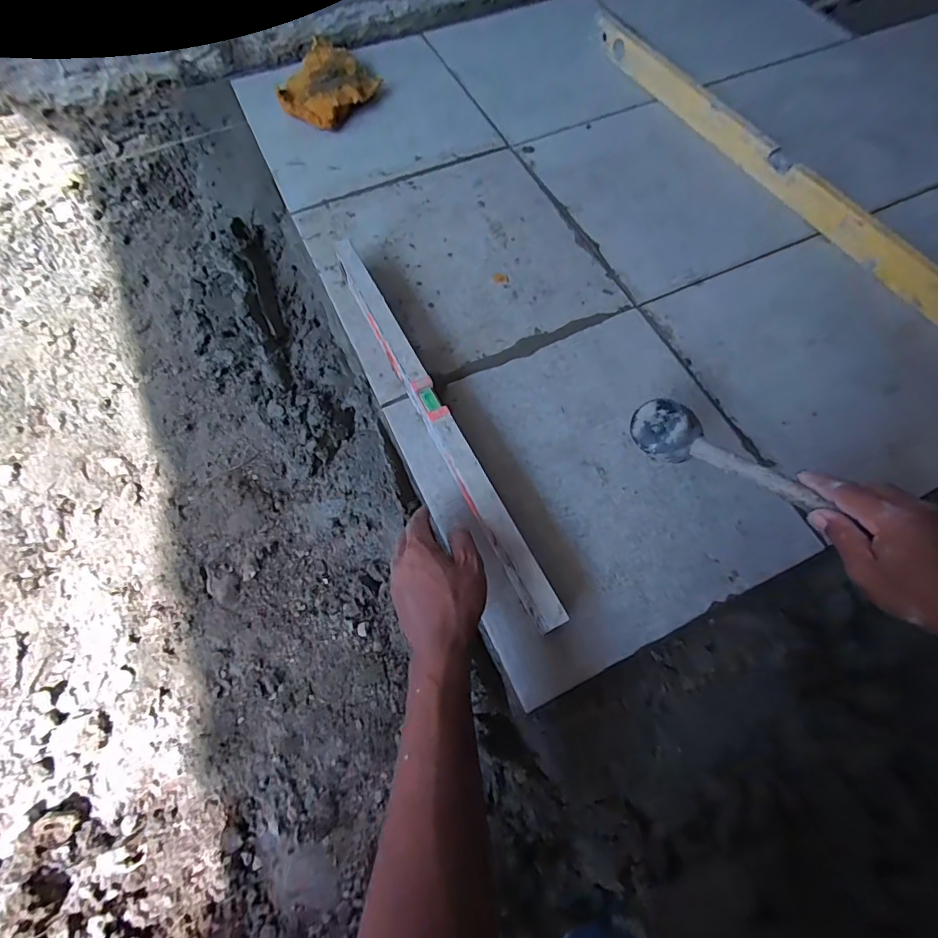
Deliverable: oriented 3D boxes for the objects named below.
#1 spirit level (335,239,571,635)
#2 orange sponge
[{"bbox_3d":[-0.045,-0.065,0.602,0.030,0.073,0.559,-25,68,-12],"label":"spirit level"},{"bbox_3d":[-0.248,-0.695,0.880,0.147,0.039,0.198,22,70,11],"label":"orange sponge"}]

